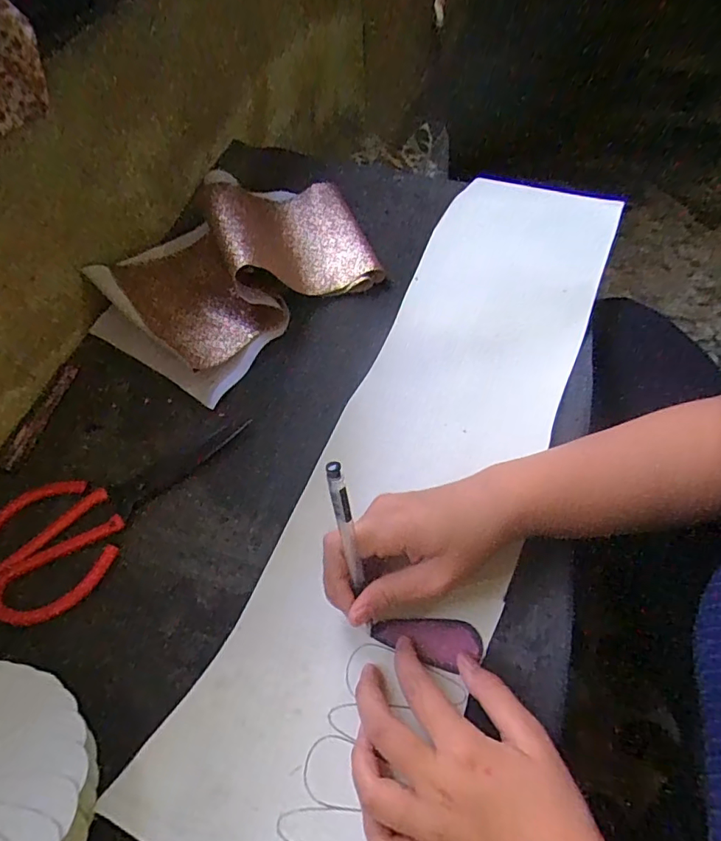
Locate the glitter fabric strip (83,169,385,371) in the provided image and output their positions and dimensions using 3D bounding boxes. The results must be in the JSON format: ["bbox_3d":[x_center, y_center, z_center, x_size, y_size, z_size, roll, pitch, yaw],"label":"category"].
[{"bbox_3d":[-0.115,-0.162,0.493,0.247,0.070,0.182,-32,61,-18],"label":"glitter fabric strip"}]

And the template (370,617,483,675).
[{"bbox_3d":[0.042,0.140,0.322,0.068,0.004,0.029,7,57,6],"label":"template"}]

